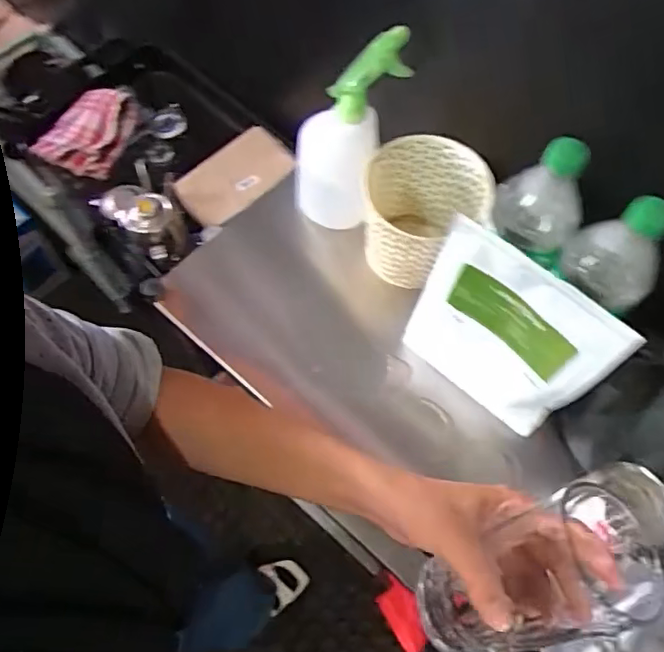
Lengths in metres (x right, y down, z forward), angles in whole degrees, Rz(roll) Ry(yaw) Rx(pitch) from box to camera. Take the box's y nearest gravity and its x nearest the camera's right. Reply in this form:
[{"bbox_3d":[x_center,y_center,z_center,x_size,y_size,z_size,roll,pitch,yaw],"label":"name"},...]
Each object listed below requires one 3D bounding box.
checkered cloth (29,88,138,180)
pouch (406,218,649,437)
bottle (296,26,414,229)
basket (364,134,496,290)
[{"bbox_3d":[-0.382,-0.307,0.918,0.132,0.062,0.140,29,67,12],"label":"checkered cloth"},{"bbox_3d":[0.166,0.014,0.587,0.182,0.235,0.033,37,69,15],"label":"pouch"},{"bbox_3d":[0.025,-0.218,0.675,0.135,0.247,0.080,-22,67,-11],"label":"bottle"},{"bbox_3d":[0.109,-0.126,0.708,0.130,0.145,0.134,0,65,-1],"label":"basket"}]

